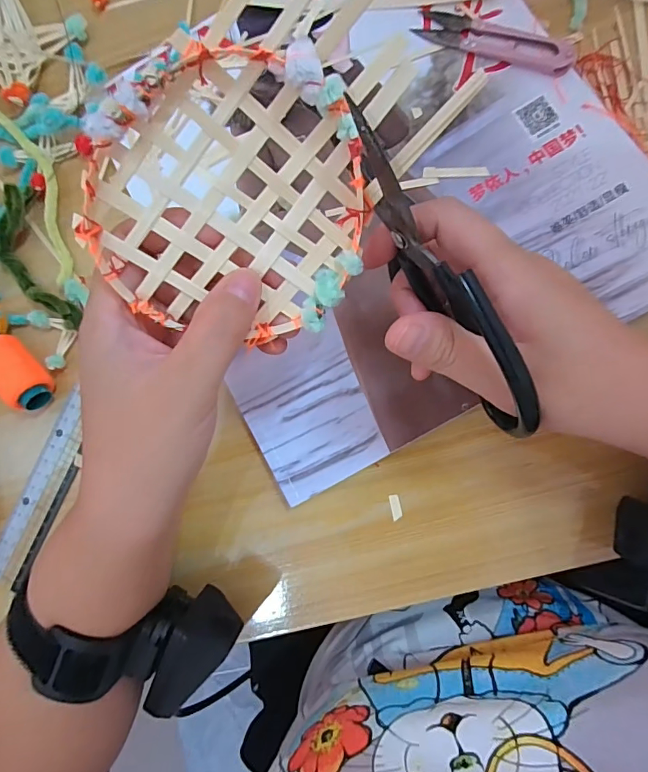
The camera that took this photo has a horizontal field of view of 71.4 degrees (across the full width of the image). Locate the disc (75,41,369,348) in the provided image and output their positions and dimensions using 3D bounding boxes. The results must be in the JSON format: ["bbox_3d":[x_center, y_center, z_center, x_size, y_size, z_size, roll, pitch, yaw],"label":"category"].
[{"bbox_3d":[-0.032,-0.066,0.171,0.101,0.012,0.100,-4,121,-7],"label":"disc"}]

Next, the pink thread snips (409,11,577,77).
[{"bbox_3d":[0.108,-0.219,0.286,0.099,0.011,0.020,27,89,9],"label":"pink thread snips"}]

